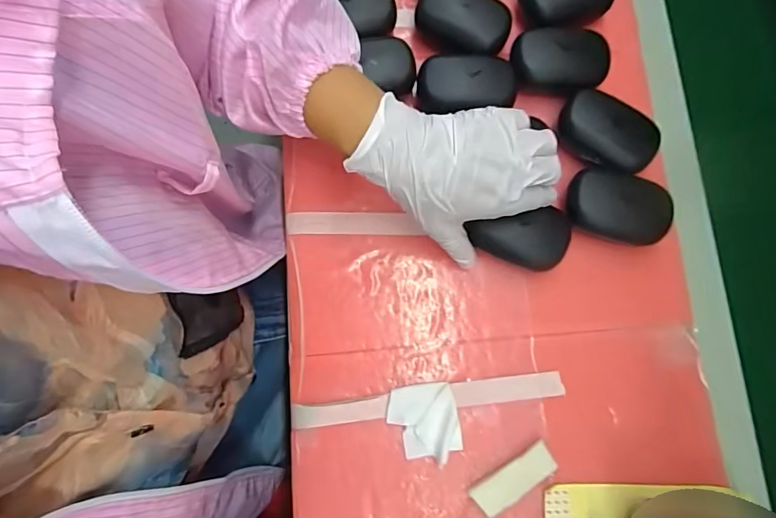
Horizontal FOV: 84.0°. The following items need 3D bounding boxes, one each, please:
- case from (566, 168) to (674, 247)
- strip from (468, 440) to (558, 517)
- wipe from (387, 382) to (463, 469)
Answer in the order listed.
[{"bbox_3d":[0.188,-0.044,0.360,0.079,0.035,0.057,5,79,0],"label":"case"},{"bbox_3d":[0.098,0.171,0.335,0.069,0.004,0.024,-32,64,-6],"label":"strip"},{"bbox_3d":[0.029,0.129,0.340,0.053,0.016,0.056,-6,80,-2],"label":"wipe"}]

